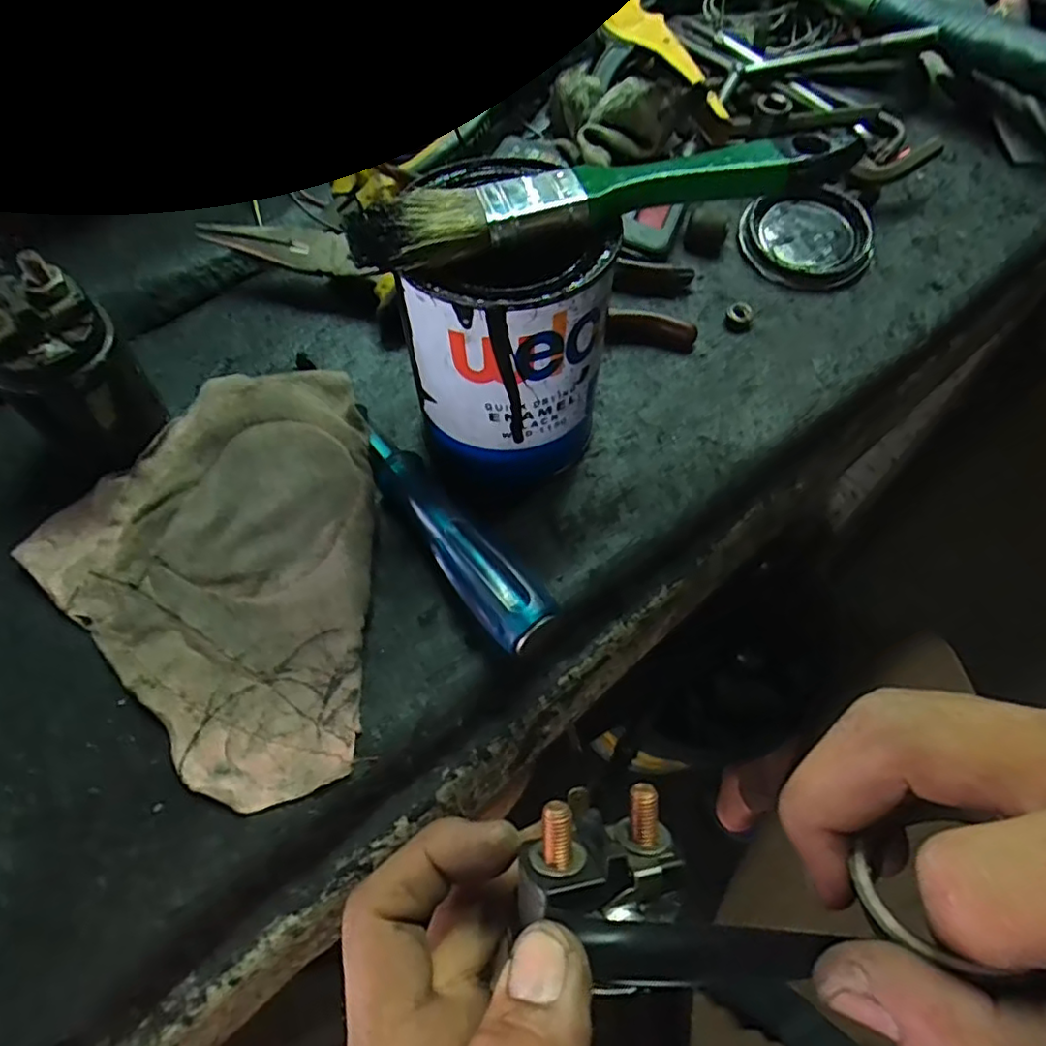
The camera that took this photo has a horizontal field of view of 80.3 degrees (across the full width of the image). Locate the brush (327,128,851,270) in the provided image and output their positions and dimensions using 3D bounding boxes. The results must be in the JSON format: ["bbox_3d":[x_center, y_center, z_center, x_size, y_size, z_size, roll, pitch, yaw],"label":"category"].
[{"bbox_3d":[0.024,-0.112,0.213,0.165,0.014,0.023,-14,61,-9],"label":"brush"}]

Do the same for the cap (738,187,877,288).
[{"bbox_3d":[0.168,-0.169,0.363,0.071,0.018,0.069,0,59,-1],"label":"cap"}]

